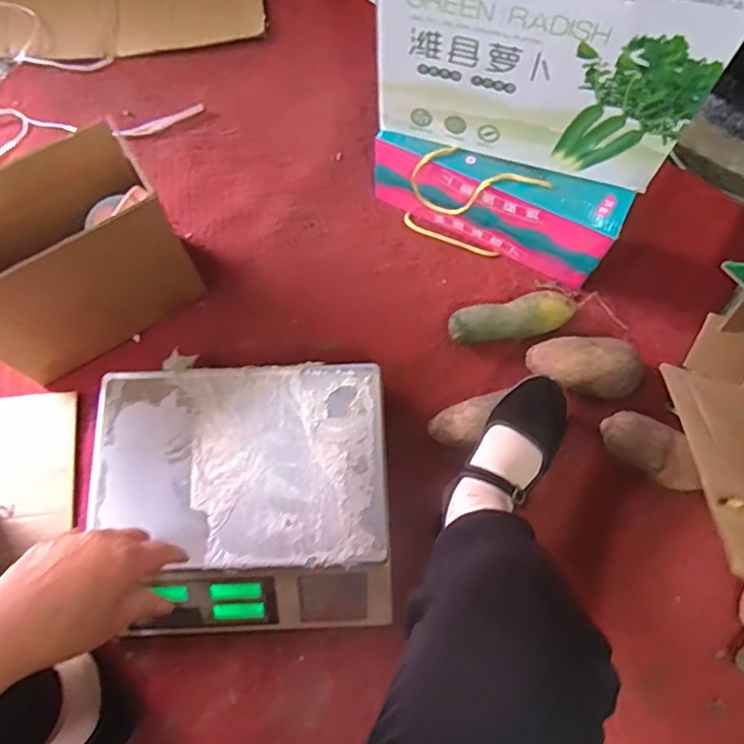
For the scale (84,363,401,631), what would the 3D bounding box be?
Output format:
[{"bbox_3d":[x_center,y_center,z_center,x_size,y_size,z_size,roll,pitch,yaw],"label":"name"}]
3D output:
[{"bbox_3d":[-0.150,0.151,0.712,0.327,0.086,0.296,-2,72,0],"label":"scale"}]

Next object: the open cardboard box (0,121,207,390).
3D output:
[{"bbox_3d":[-0.386,-0.125,0.750,0.291,0.243,0.132,-35,75,-10],"label":"open cardboard box"}]

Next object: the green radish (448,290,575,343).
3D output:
[{"bbox_3d":[0.192,-0.070,0.819,0.171,0.049,0.057,-14,72,-4],"label":"green radish"}]

